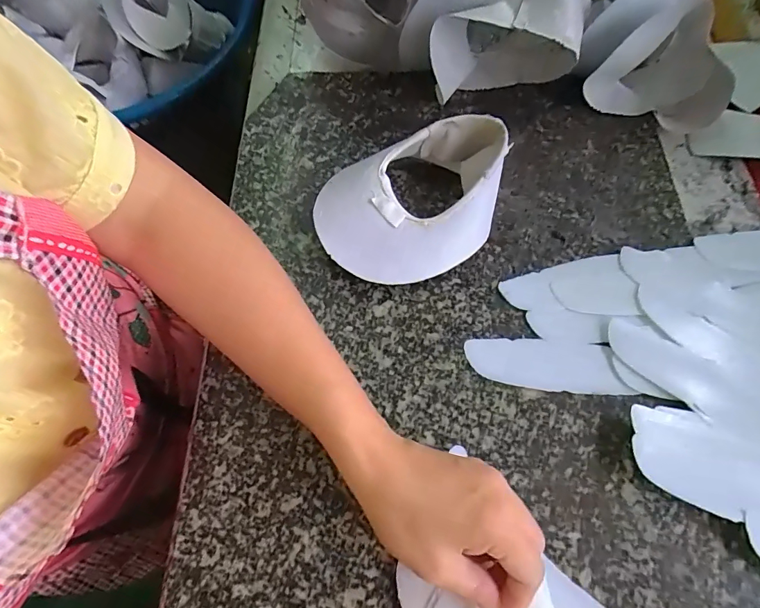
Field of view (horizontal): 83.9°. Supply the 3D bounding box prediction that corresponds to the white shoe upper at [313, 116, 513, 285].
[{"bbox_3d":[0.029,-0.078,0.328,0.155,0.052,0.108,-30,70,-12],"label":"white shoe upper"}]

